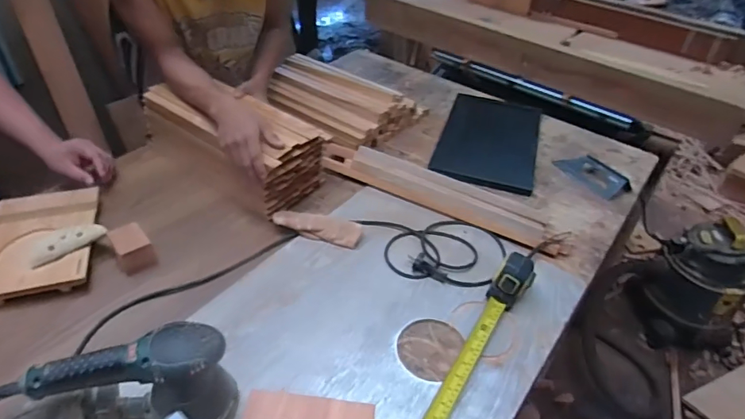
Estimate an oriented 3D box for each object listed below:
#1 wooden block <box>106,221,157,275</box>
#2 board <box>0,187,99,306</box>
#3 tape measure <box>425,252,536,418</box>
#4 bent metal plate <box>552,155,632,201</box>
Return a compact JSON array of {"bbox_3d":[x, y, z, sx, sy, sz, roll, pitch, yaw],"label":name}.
[{"bbox_3d":[-0.417,0.067,0.845,0.060,0.049,0.075,-24,47,-27],"label":"wooden block"},{"bbox_3d":[-0.582,0.056,0.853,0.174,0.042,0.240,-12,43,-17],"label":"board"},{"bbox_3d":[0.141,0.221,0.706,0.053,0.070,0.426,23,45,22],"label":"tape measure"},{"bbox_3d":[0.510,-0.085,1.132,0.072,0.036,0.169,-26,48,-29],"label":"bent metal plate"}]

